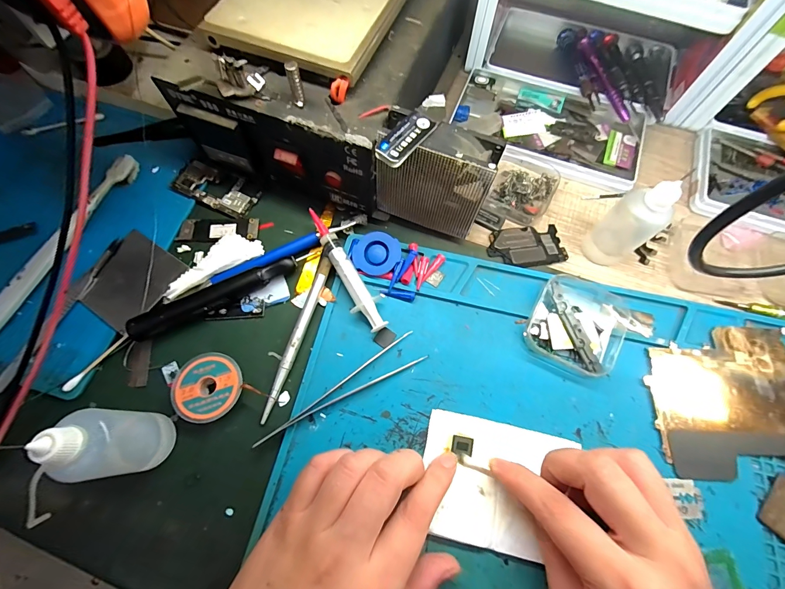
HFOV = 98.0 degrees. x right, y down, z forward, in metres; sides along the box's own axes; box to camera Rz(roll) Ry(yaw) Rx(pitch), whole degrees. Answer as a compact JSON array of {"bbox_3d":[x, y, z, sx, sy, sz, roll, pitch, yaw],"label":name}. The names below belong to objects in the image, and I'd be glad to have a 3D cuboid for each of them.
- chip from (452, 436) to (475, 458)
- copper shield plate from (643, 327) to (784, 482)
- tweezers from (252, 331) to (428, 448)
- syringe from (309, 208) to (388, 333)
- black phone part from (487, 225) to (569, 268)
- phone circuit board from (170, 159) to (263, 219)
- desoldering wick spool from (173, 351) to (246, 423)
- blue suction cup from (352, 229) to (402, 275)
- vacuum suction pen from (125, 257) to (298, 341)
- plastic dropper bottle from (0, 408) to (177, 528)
[{"bbox_3d":[0.047,0.101,0.228,0.014,0.004,0.011,10,69,3],"label":"chip"},{"bbox_3d":[0.241,0.073,0.239,0.111,0.005,0.099,0,71,2],"label":"copper shield plate"},{"bbox_3d":[-0.036,0.066,0.240,0.127,0.008,0.023,-28,71,-11],"label":"tweezers"},{"bbox_3d":[-0.035,-0.020,0.266,0.024,0.022,0.107,-30,72,-11],"label":"syringe"},{"bbox_3d":[0.113,-0.041,0.288,0.064,0.004,0.038,-9,69,-4],"label":"black phone part"},{"bbox_3d":[-0.155,-0.094,0.300,0.072,0.006,0.034,23,70,9],"label":"phone circuit board"},{"bbox_3d":[-0.127,0.065,0.239,0.046,0.012,0.045,0,68,0],"label":"desoldering wick spool"},{"bbox_3d":[-0.012,-0.032,0.272,0.036,0.008,0.033,0,87,8],"label":"blue suction cup"},{"bbox_3d":[-0.133,0.000,0.259,0.122,0.020,0.016,-28,71,-11],"label":"vacuum suction pen"},{"bbox_3d":[-0.177,0.093,0.189,0.066,0.082,0.033,-30,72,-11],"label":"plastic dropper bottle"}]

